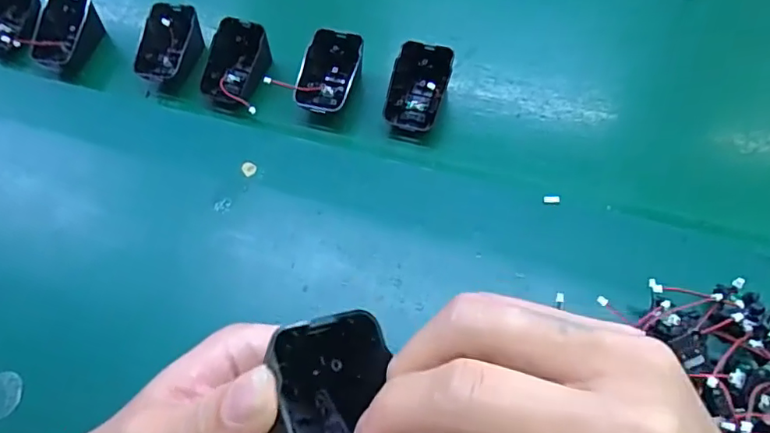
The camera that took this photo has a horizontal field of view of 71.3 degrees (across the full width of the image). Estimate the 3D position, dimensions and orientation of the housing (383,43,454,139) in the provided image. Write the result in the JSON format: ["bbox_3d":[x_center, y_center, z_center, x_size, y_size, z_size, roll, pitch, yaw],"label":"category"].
[{"bbox_3d":[0.026,-0.099,0.427,0.045,0.045,0.062,13,62,12],"label":"housing"}]

